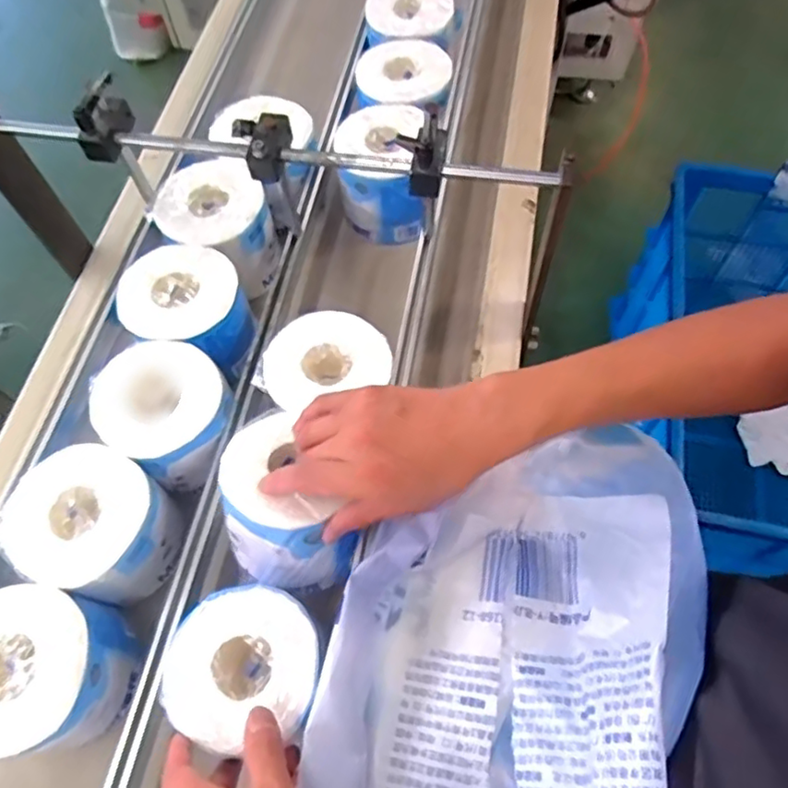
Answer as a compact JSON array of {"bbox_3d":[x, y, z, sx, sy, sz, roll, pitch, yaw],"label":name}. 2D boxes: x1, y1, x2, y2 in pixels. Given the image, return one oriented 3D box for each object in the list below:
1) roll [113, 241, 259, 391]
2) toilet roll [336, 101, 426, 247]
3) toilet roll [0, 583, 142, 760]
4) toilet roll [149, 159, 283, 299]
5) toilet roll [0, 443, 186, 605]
[{"bbox_3d":[-0.201,-0.076,0.624,0.112,0.086,0.113,-1,62,2],"label":"roll"},{"bbox_3d":[-0.013,-0.252,0.723,0.094,0.109,0.115,1,62,2],"label":"toilet roll"},{"bbox_3d":[-0.270,0.214,0.479,0.109,0.105,0.107,-1,62,2],"label":"toilet roll"},{"bbox_3d":[-0.183,-0.172,0.673,0.105,0.102,0.114,-1,62,2],"label":"toilet roll"},{"bbox_3d":[-0.251,0.119,0.542,0.109,0.108,0.107,-1,62,2],"label":"toilet roll"}]

